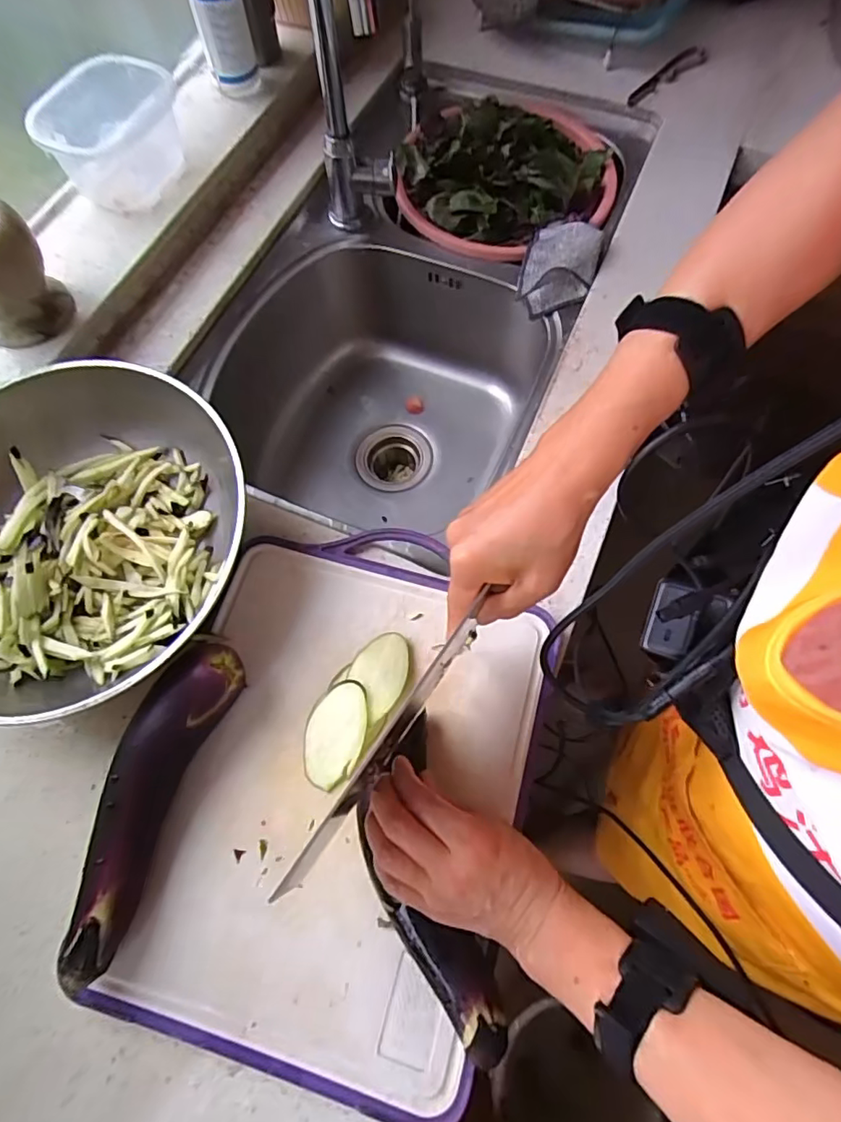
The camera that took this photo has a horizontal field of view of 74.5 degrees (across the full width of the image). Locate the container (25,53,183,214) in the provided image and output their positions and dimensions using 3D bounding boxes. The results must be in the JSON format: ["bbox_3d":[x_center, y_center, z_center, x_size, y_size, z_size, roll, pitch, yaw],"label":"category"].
[{"bbox_3d":[-0.351,-0.488,0.633,0.104,0.097,0.146,11,69,6],"label":"container"}]

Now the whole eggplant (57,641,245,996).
[{"bbox_3d":[-0.205,0.176,0.417,0.060,0.054,0.232,20,70,9],"label":"whole eggplant"}]

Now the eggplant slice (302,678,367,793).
[{"bbox_3d":[-0.068,0.138,0.446,0.048,0.005,0.083,27,90,11],"label":"eggplant slice"}]

